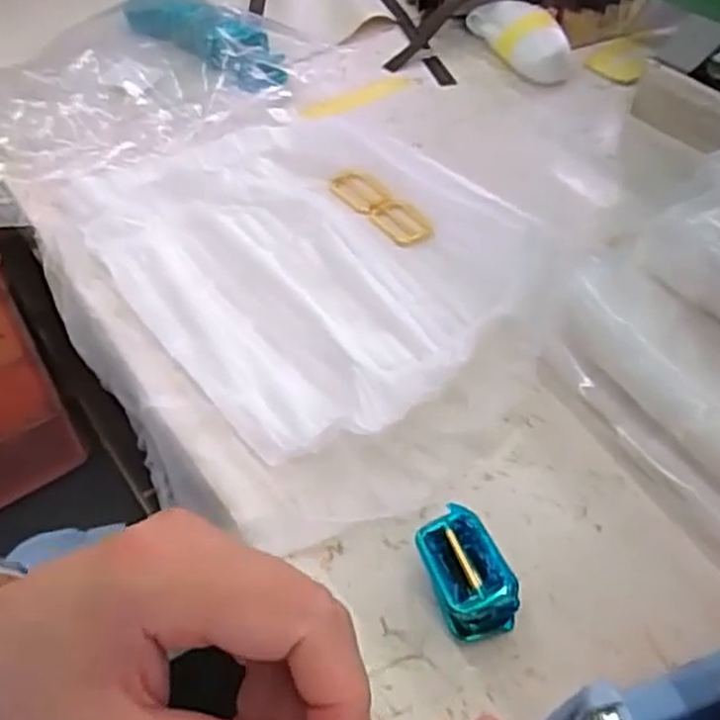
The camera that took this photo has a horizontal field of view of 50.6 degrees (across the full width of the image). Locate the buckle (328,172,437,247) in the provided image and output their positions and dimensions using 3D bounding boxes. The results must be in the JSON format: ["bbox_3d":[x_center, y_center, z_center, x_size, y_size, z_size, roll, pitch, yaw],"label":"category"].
[{"bbox_3d":[0.014,-0.111,0.560,0.029,0.010,0.097,-35,57,-25],"label":"buckle"}]

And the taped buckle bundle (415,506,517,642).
[{"bbox_3d":[0.048,0.101,0.350,0.034,0.042,0.048,-16,51,-12],"label":"taped buckle bundle"}]

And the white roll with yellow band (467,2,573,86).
[{"bbox_3d":[0.149,-0.295,0.703,0.052,0.038,0.111,-19,51,-14],"label":"white roll with yellow band"}]

